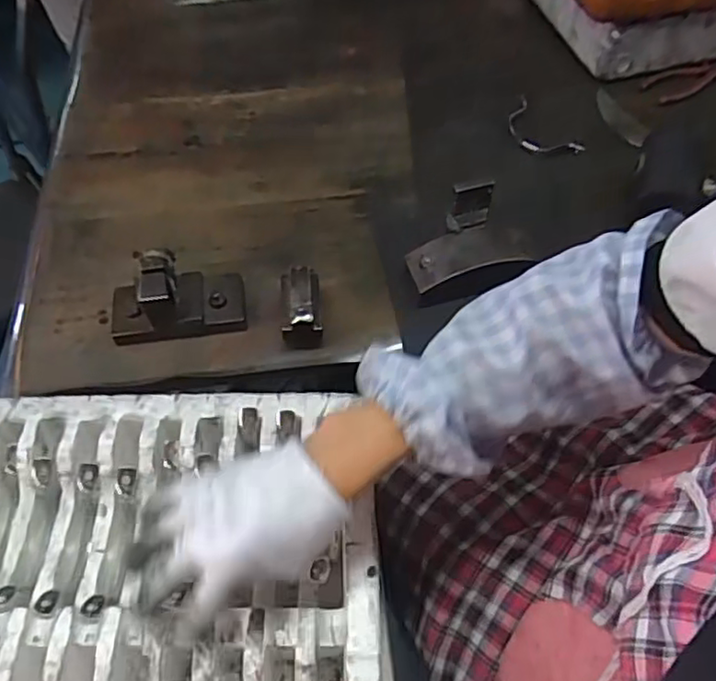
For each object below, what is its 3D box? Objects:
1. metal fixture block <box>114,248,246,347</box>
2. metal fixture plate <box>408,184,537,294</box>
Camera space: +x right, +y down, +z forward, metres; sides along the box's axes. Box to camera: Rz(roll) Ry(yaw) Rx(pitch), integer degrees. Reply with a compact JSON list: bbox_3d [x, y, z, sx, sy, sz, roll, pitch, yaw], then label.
[{"bbox_3d":[-0.185,-0.046,0.657,0.134,0.071,0.066,-7,55,-4],"label":"metal fixture block"},{"bbox_3d":[0.122,-0.111,0.652,0.140,0.077,0.062,-13,56,-9],"label":"metal fixture plate"}]

